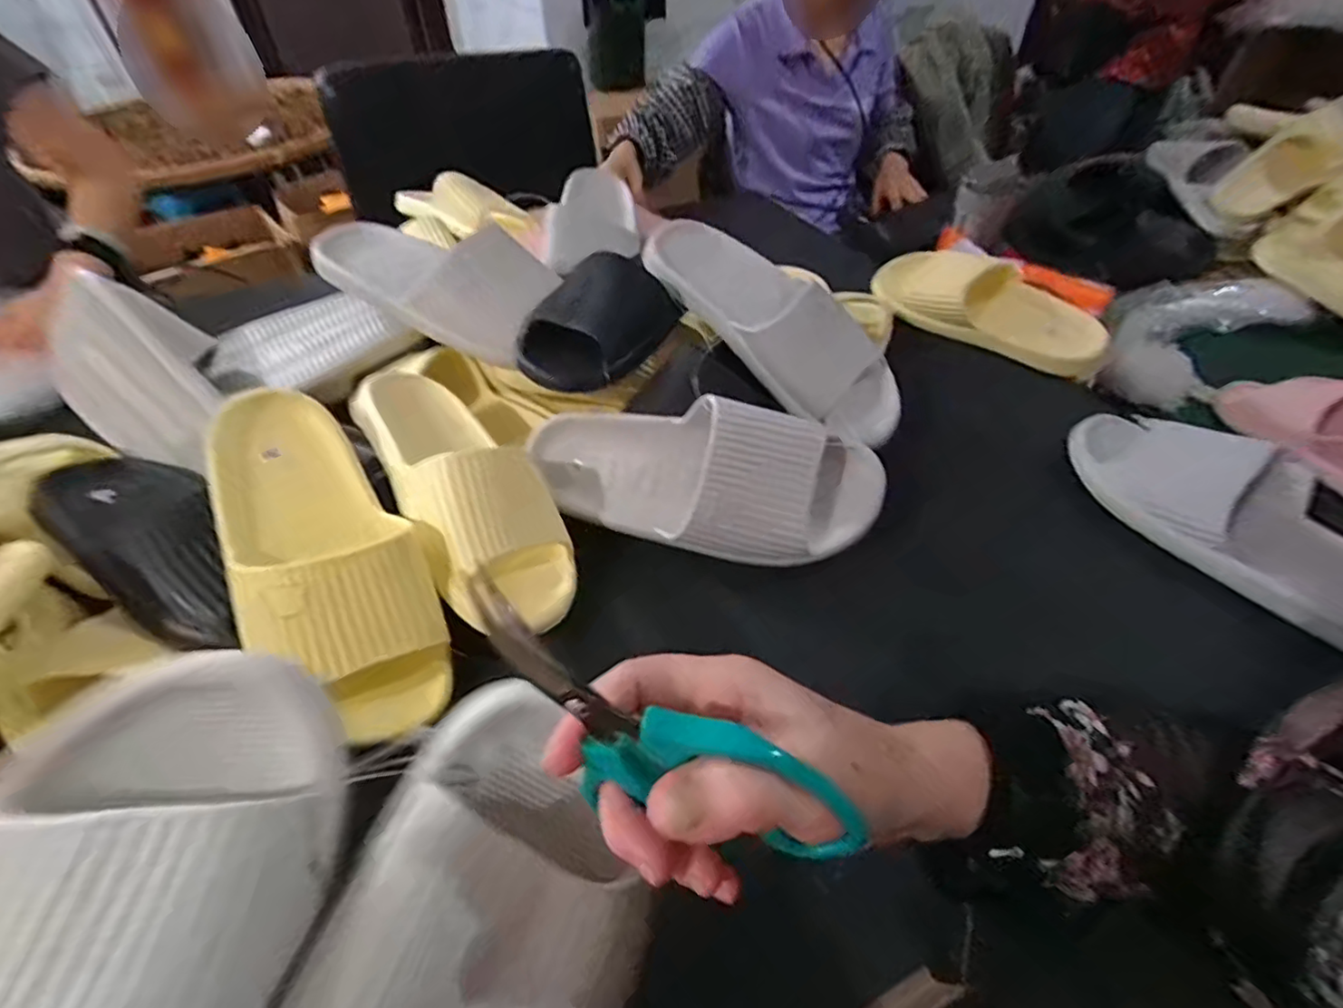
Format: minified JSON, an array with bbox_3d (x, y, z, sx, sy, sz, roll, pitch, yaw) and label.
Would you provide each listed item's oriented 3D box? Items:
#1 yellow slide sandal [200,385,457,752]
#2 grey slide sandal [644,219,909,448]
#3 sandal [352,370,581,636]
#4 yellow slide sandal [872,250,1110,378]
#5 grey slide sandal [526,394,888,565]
[{"bbox_3d":[-0.219,0.030,0.373,0.102,0.056,0.242,-29,76,-24],"label":"yellow slide sandal"},{"bbox_3d":[0.096,-0.165,0.532,0.277,0.059,0.099,45,59,13],"label":"grey slide sandal"},{"bbox_3d":[-0.141,-0.024,0.433,0.099,0.060,0.246,-12,58,-45],"label":"sandal"},{"bbox_3d":[0.359,-0.227,0.692,0.258,0.068,0.105,29,53,25],"label":"yellow slide sandal"},{"bbox_3d":[0.020,-0.020,0.458,0.273,0.075,0.109,8,83,12],"label":"grey slide sandal"}]

